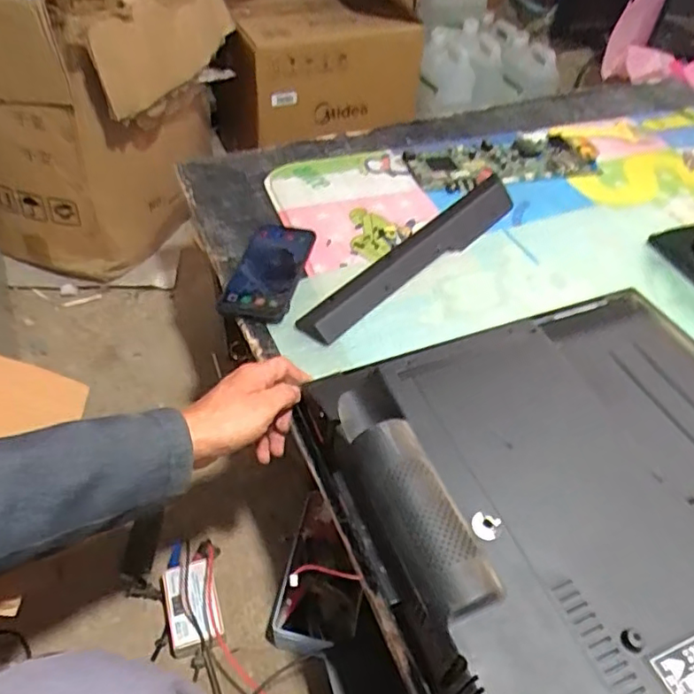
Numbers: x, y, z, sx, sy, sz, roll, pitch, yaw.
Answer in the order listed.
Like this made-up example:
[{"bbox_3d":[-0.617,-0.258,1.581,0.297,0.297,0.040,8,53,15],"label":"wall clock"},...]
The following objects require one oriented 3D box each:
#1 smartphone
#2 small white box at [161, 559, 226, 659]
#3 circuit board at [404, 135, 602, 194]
[{"bbox_3d":[-0.094,-0.093,0.716,0.081,0.018,0.159,10,50,7],"label":"smartphone"},{"bbox_3d":[-0.181,0.302,0.698,0.058,0.019,0.100,-13,49,-17],"label":"small white box"},{"bbox_3d":[0.252,-0.288,0.924,0.317,0.014,0.115,-13,50,-17],"label":"circuit board"}]

